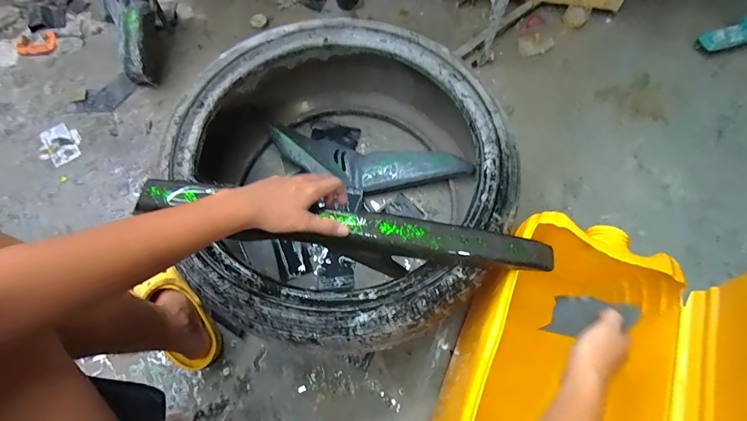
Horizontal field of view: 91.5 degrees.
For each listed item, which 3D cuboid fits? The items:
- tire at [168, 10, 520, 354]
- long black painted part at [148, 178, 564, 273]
[{"bbox_3d":[-0.051,-0.060,0.693,0.560,0.239,0.597,-17,68,-8],"label":"tire"},{"bbox_3d":[-0.028,0.025,0.489,0.549,0.045,0.051,9,67,-1],"label":"long black painted part"}]

